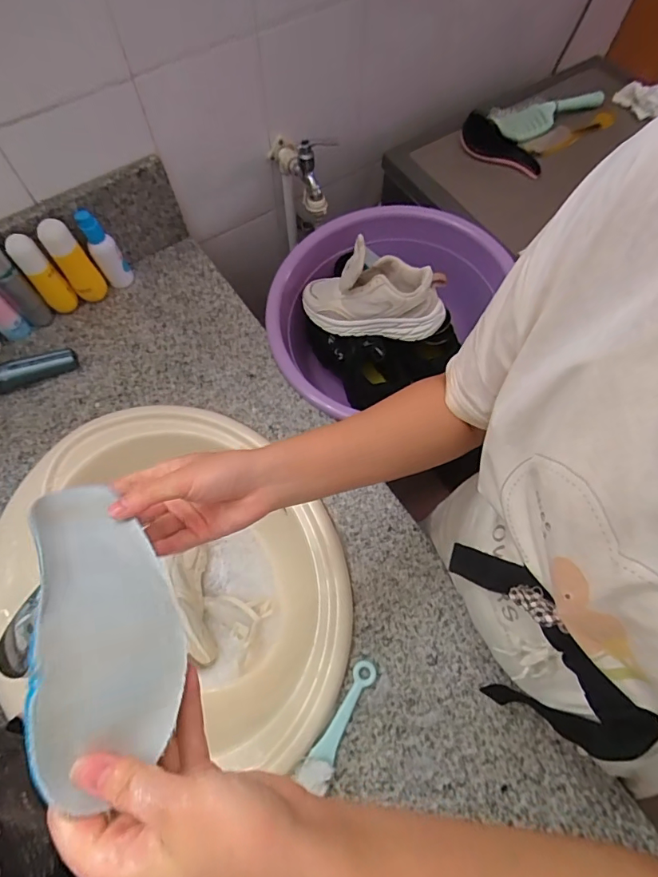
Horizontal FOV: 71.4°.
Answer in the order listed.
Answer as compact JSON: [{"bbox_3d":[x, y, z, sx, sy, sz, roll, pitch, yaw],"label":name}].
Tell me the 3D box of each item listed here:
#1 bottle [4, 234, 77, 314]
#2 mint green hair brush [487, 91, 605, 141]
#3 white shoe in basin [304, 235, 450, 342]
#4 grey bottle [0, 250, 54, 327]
[{"bbox_3d":[-0.450,-0.255,0.727,0.042,0.141,0.032,-42,73,-17],"label":"bottle"},{"bbox_3d":[0.441,-0.653,0.912,0.257,0.022,0.078,-24,68,-11],"label":"mint green hair brush"},{"bbox_3d":[0.075,-0.245,0.754,0.229,0.131,0.095,10,67,4],"label":"white shoe in basin"},{"bbox_3d":[-0.497,-0.242,0.713,0.042,0.163,0.044,-41,73,-17],"label":"grey bottle"}]

